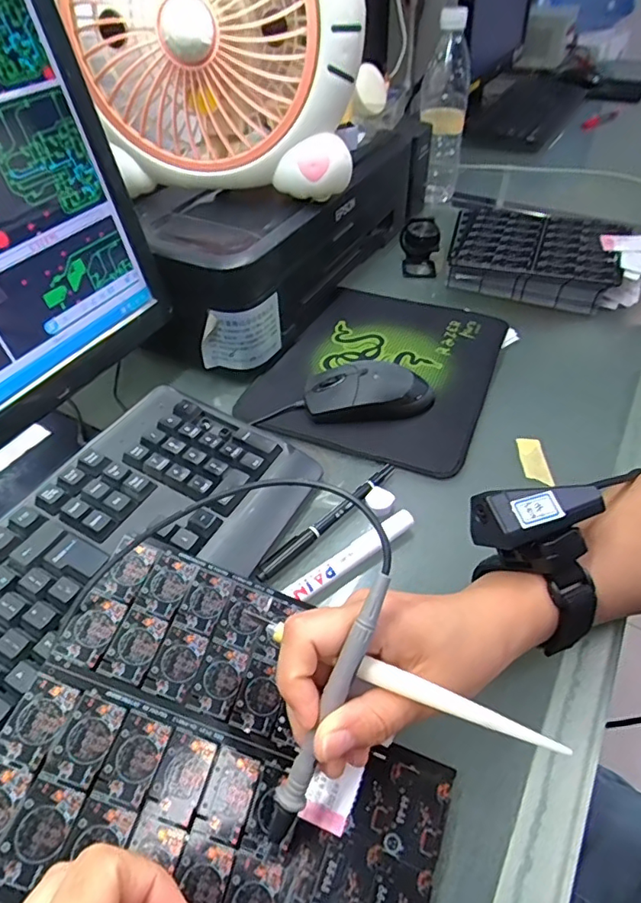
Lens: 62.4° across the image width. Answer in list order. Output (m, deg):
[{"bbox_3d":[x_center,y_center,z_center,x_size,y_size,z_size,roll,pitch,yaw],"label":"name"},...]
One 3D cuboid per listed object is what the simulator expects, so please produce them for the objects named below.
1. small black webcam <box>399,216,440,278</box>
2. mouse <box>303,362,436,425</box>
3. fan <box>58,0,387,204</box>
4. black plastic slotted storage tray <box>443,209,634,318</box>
[{"bbox_3d":[0.124,-0.256,0.664,0.047,0.064,0.034,3,45,5],"label":"small black webcam"},{"bbox_3d":[0.045,-0.054,0.474,0.118,0.037,0.051,-3,45,-1],"label":"mouse"},{"bbox_3d":[-0.081,-0.347,0.425,0.244,0.235,0.104,6,46,8],"label":"fan"},{"bbox_3d":[0.261,-0.240,0.656,0.196,0.053,0.162,13,47,14],"label":"black plastic slotted storage tray"}]

